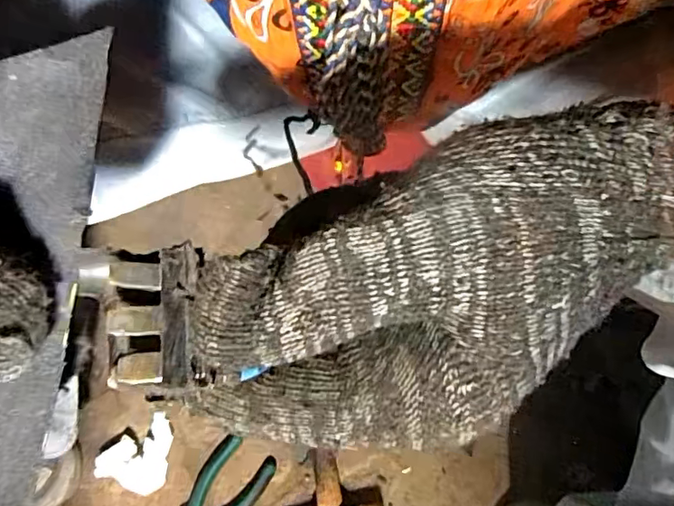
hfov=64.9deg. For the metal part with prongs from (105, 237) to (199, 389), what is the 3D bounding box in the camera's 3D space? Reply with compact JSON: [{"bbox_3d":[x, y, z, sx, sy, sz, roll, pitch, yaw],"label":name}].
[{"bbox_3d":[-0.042,0.012,0.119,0.018,0.006,0.033,-3,62,2],"label":"metal part with prongs"}]

